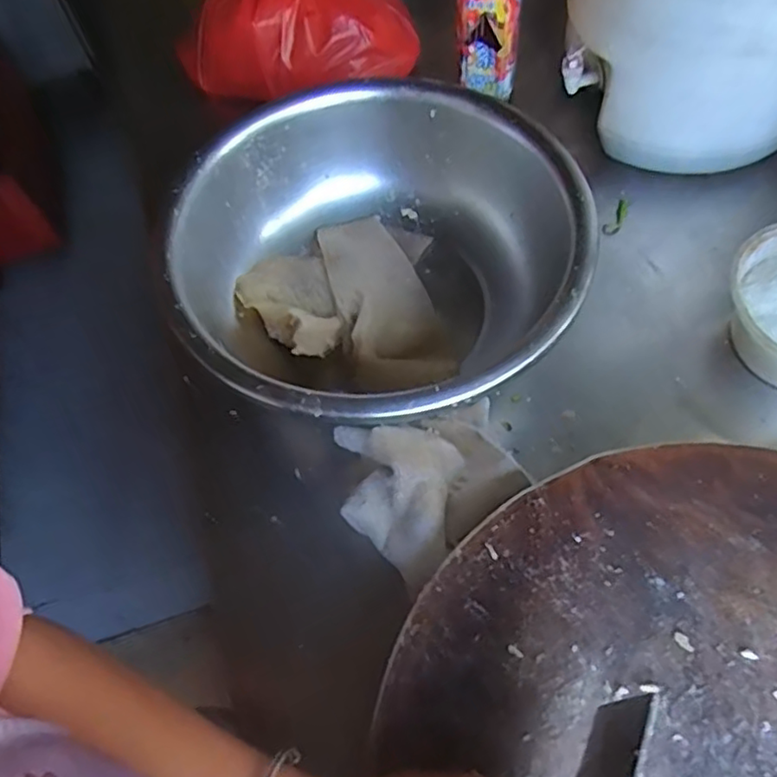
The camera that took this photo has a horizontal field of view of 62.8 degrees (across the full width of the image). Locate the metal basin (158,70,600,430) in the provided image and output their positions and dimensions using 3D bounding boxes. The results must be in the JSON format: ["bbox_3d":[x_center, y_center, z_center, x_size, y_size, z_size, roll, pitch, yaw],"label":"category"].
[{"bbox_3d":[-0.009,-0.112,0.591,0.349,0.134,0.365,-3,62,5],"label":"metal basin"}]

